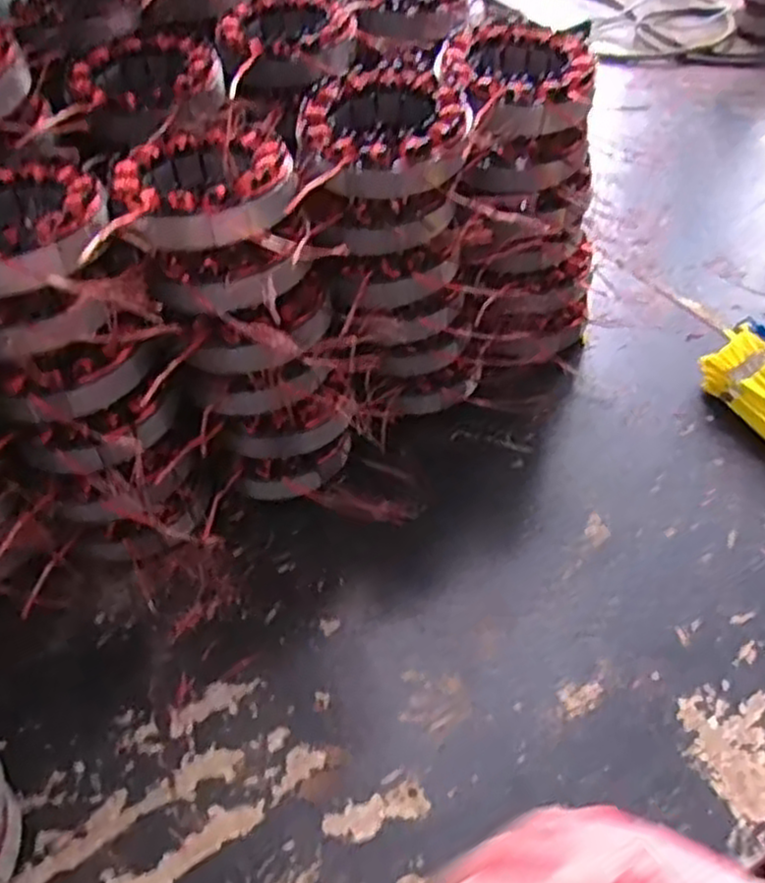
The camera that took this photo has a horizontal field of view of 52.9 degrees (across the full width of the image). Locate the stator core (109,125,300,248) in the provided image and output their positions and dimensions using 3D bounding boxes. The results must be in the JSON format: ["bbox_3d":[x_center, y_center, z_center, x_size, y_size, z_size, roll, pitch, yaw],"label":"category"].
[{"bbox_3d":[-0.085,-0.125,0.370,0.083,0.024,0.089,-8,48,-7],"label":"stator core"}]

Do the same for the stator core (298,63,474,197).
[{"bbox_3d":[0.002,-0.163,0.399,0.082,0.029,0.091,1,48,1],"label":"stator core"}]

